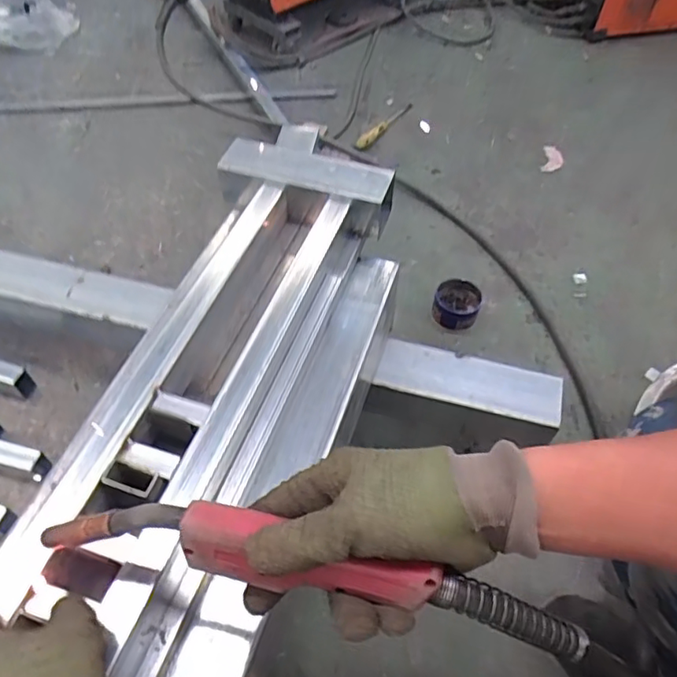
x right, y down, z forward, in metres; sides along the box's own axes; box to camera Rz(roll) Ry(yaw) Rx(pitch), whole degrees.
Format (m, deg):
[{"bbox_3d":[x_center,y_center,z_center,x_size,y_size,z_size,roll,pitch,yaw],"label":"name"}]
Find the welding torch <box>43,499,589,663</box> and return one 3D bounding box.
[{"bbox_3d":[-0.015,0.138,0.346,0.340,0.076,0.031,13,54,3],"label":"welding torch"}]

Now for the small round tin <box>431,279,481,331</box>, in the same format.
[{"bbox_3d":[0.206,-0.059,0.999,0.080,0.042,0.093,16,54,8],"label":"small round tin"}]

